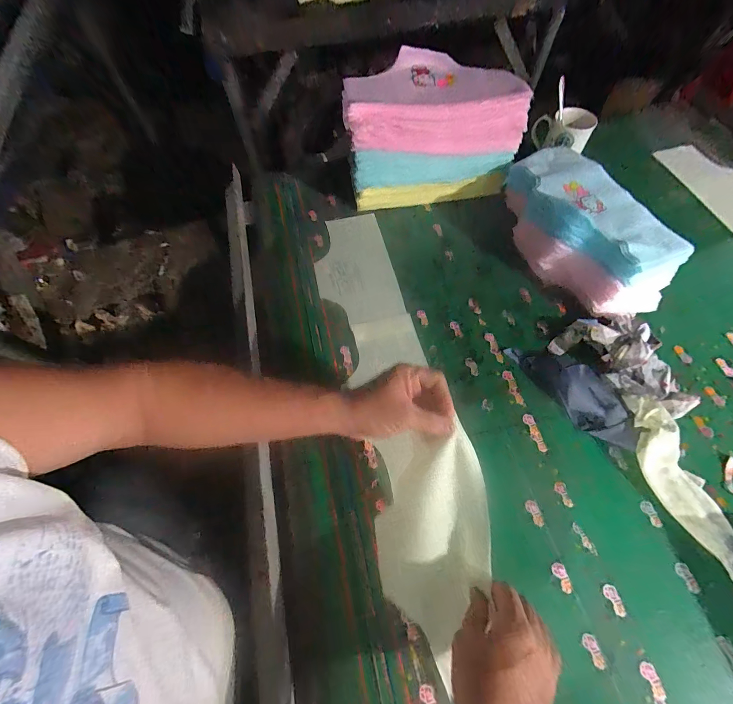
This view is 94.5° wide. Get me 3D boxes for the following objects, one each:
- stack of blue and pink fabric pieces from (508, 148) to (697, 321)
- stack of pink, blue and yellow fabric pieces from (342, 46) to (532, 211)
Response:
[{"bbox_3d":[0.393,-0.234,0.639,0.192,0.113,0.364,-18,63,-8],"label":"stack of blue and pink fabric pieces"},{"bbox_3d":[0.125,-0.459,0.716,0.324,0.205,0.180,-7,62,-2],"label":"stack of pink, blue and yellow fabric pieces"}]

